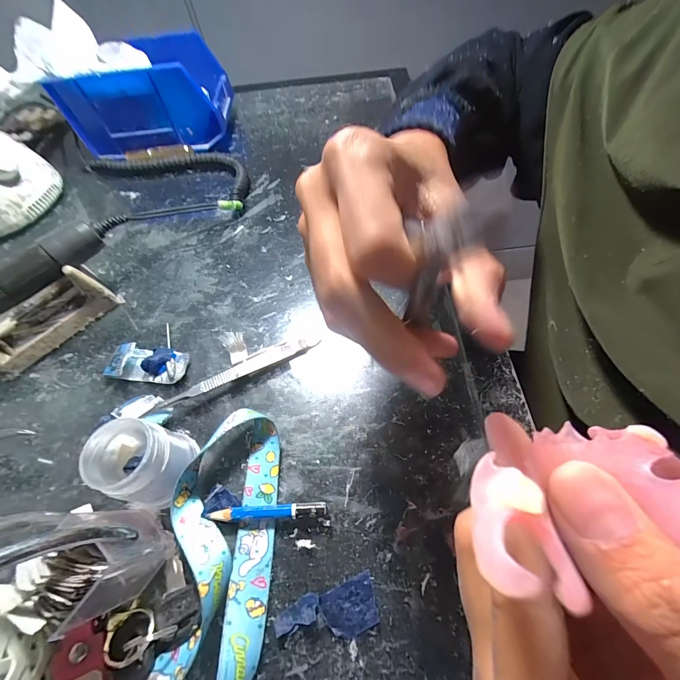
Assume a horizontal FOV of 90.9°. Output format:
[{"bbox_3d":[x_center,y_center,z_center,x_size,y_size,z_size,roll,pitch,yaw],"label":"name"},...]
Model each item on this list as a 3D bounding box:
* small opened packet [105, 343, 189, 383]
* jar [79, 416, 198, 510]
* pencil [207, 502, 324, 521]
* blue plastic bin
[{"bbox_3d":[-0.143,0.016,0.249,0.053,0.015,0.027,0,58,5],"label":"small opened packet"},{"bbox_3d":[-0.113,0.068,0.193,0.042,0.050,0.043,-2,58,3],"label":"jar"},{"bbox_3d":[-0.042,0.099,0.191,0.067,0.009,0.008,-4,58,2],"label":"pencil"},{"bbox_3d":[-0.222,-0.292,0.403,0.168,0.089,0.122,-2,58,3],"label":"blue plastic bin"}]

